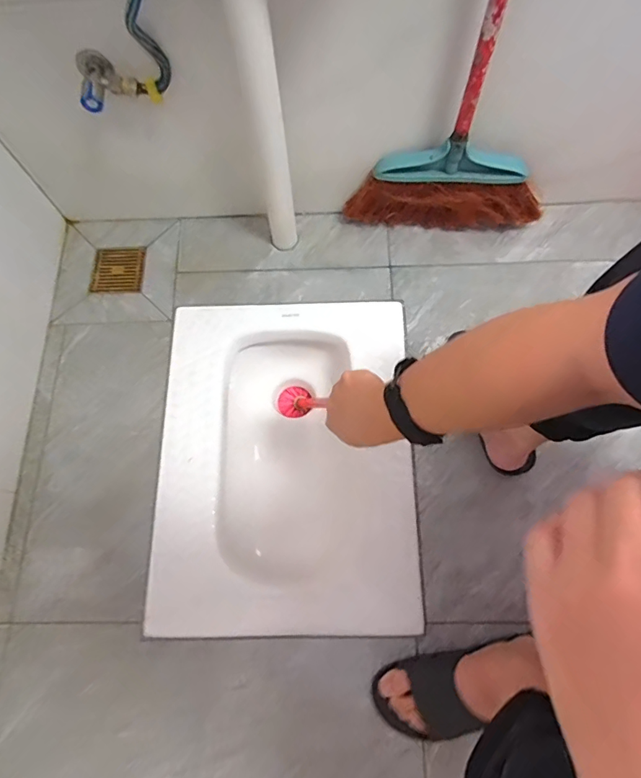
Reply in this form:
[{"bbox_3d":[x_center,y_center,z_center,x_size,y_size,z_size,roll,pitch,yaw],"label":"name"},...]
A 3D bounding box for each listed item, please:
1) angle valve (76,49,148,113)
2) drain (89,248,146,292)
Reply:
[{"bbox_3d":[-0.291,-0.417,0.620,0.082,0.042,0.063,-33,74,-8],"label":"angle valve"},{"bbox_3d":[-0.389,-0.232,0.892,0.098,0.009,0.095,2,72,3],"label":"drain"}]

